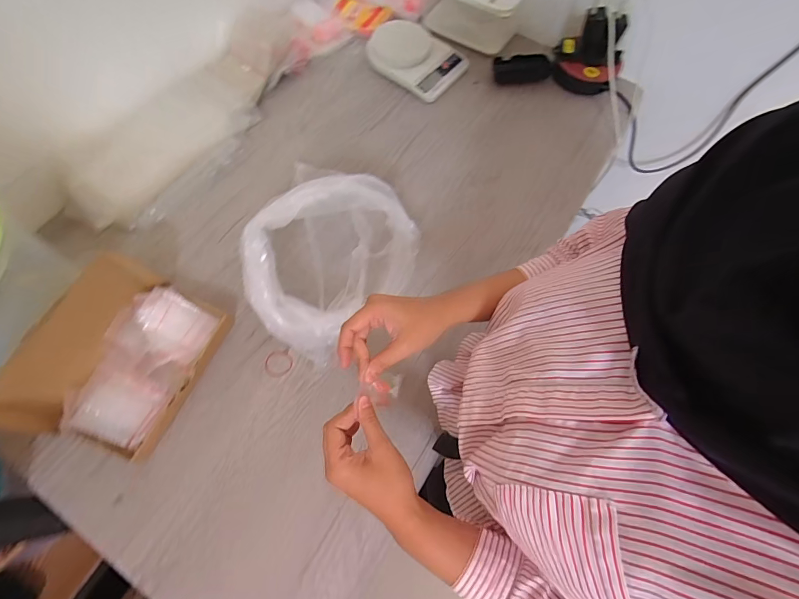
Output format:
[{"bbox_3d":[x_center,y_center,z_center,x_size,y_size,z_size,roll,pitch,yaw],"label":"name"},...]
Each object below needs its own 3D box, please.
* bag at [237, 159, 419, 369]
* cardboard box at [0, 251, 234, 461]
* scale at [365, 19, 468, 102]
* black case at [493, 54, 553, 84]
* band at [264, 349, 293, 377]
[{"bbox_3d":[-0.083,-0.048,0.496,0.211,0.145,0.215,1,68,-1],"label":"bag"},{"bbox_3d":[-0.345,0.070,0.473,0.172,0.094,0.220,20,69,7],"label":"cardboard box"},{"bbox_3d":[0.033,-0.458,0.716,0.169,0.046,0.126,37,72,12],"label":"scale"},{"bbox_3d":[0.233,-0.445,0.735,0.109,0.025,0.051,-8,68,-5],"label":"black case"},{"bbox_3d":[-0.164,0.087,0.517,0.037,0.004,0.035,1,68,-1],"label":"band"}]

